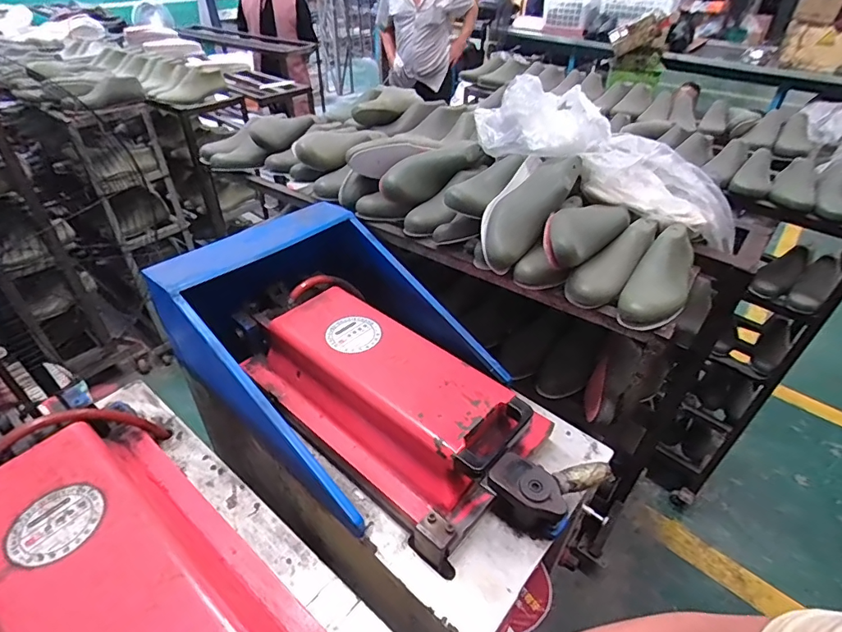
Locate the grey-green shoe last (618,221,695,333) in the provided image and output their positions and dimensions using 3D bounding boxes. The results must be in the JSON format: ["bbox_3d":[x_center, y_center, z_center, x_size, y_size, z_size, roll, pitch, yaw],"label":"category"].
[{"bbox_3d":[0.416,-0.070,0.800,0.091,0.078,0.256,26,43,26],"label":"grey-green shoe last"}]

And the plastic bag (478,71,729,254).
[{"bbox_3d":[0.366,-0.303,0.913,0.543,0.148,0.178,29,42,6],"label":"plastic bag"}]

